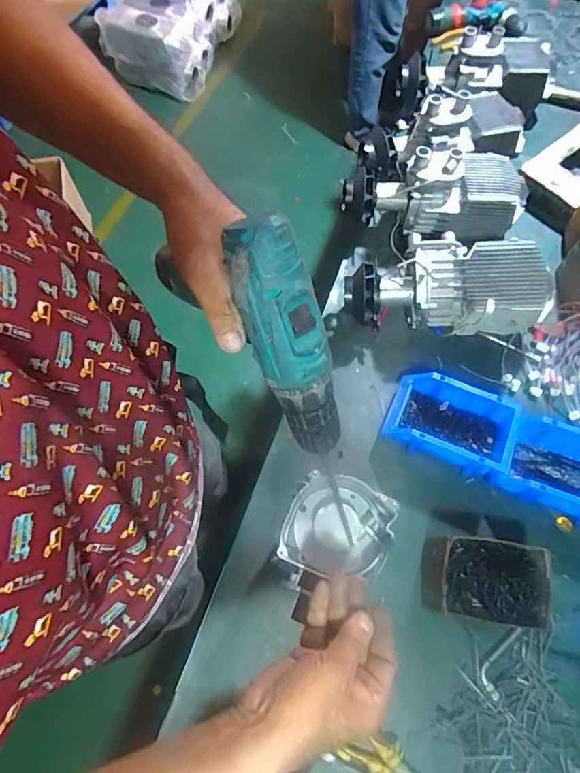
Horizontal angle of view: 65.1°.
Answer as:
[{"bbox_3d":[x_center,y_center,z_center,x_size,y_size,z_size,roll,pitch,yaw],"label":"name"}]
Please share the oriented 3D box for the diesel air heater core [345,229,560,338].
[{"bbox_3d":[0.270,-0.171,0.793,0.328,0.144,0.149,4,65,15],"label":"diesel air heater core"}]

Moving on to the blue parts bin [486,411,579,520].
[{"bbox_3d":[0.411,0.125,0.689,0.180,0.090,0.121,23,67,7],"label":"blue parts bin"}]

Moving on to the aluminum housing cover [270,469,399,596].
[{"bbox_3d":[0.052,0.164,0.508,0.117,0.048,0.129,24,67,8],"label":"aluminum housing cover"}]

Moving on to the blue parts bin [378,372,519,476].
[{"bbox_3d":[0.254,0.059,0.722,0.188,0.076,0.118,23,67,7],"label":"blue parts bin"}]

